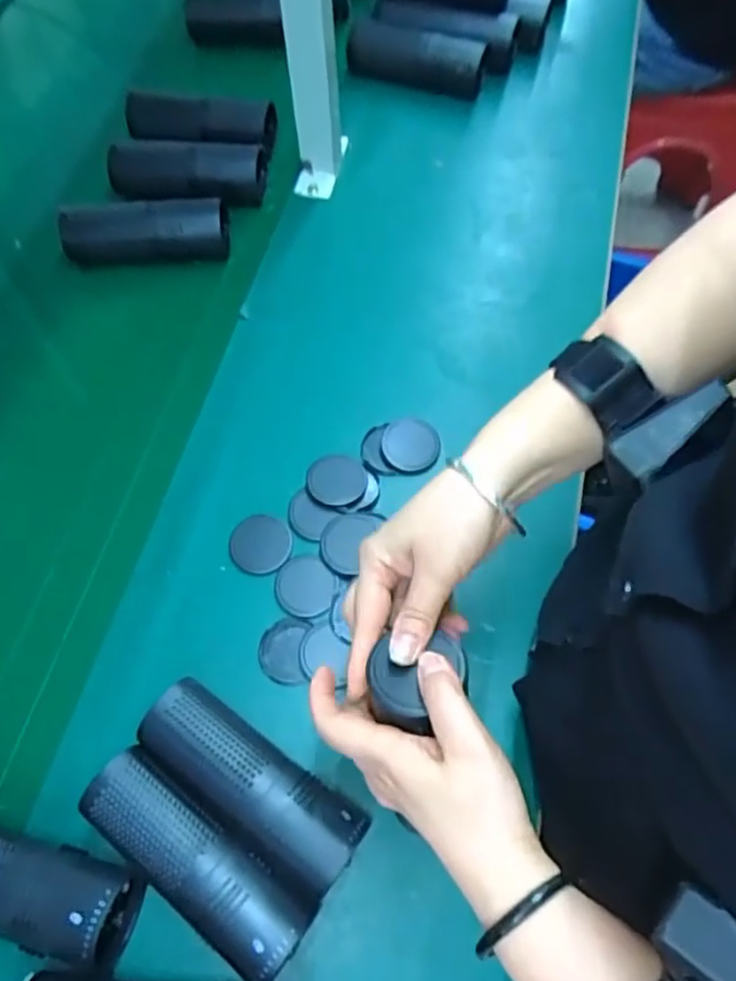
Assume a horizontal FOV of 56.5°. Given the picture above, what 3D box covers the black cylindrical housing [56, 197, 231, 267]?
[{"bbox_3d":[-0.226,-0.265,0.695,0.177,0.051,0.047,-3,63,0],"label":"black cylindrical housing"}]

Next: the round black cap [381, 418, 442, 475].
[{"bbox_3d":[0.038,-0.040,0.601,0.049,0.011,0.052,-1,64,1],"label":"round black cap"}]

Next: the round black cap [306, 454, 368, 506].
[{"bbox_3d":[-0.027,-0.008,0.584,0.051,0.010,0.051,4,62,-7],"label":"round black cap"}]

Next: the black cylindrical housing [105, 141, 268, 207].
[{"bbox_3d":[-0.198,-0.351,0.741,0.173,0.045,0.062,1,64,2],"label":"black cylindrical housing"}]

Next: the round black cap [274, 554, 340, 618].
[{"bbox_3d":[-0.051,0.076,0.544,0.047,0.005,0.052,-38,69,-16],"label":"round black cap"}]

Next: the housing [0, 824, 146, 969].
[{"bbox_3d":[-0.232,0.251,0.442,0.172,0.058,0.055,12,65,8],"label":"housing"}]

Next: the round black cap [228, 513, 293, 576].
[{"bbox_3d":[-0.089,0.044,0.566,0.050,0.006,0.049,-1,64,1],"label":"round black cap"}]

